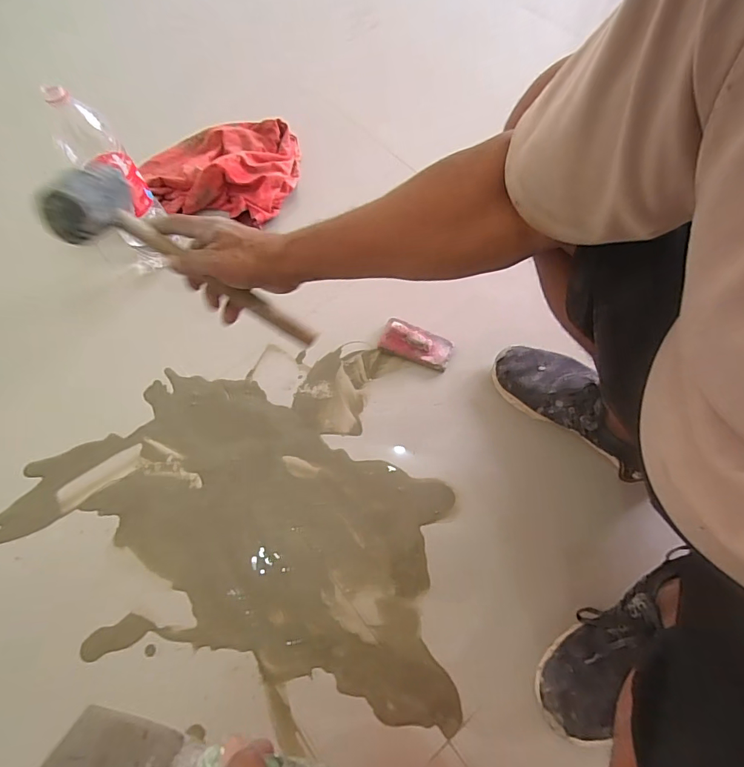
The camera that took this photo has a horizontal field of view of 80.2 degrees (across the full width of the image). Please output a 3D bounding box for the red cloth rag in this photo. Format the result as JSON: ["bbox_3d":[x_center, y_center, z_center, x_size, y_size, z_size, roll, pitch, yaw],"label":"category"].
[{"bbox_3d":[-0.302,-0.429,0.881,0.291,0.061,0.247,4,67,4],"label":"red cloth rag"}]

